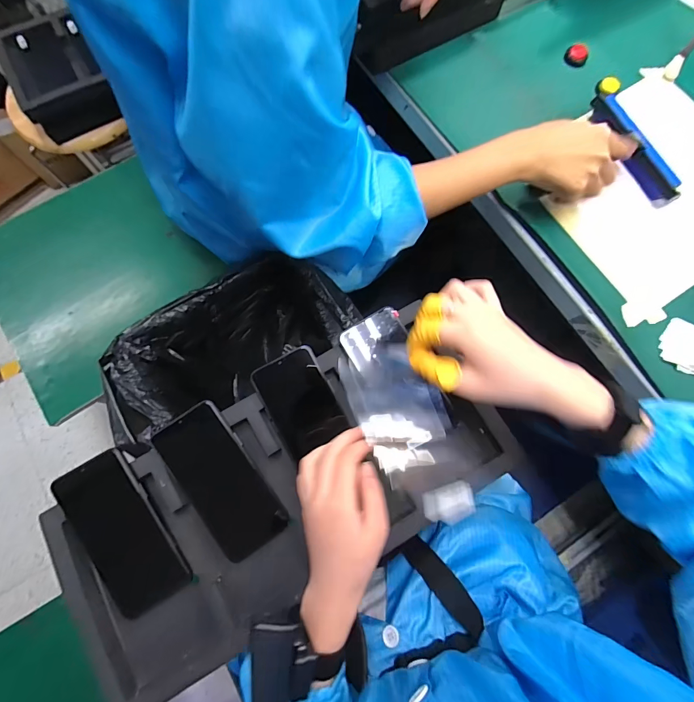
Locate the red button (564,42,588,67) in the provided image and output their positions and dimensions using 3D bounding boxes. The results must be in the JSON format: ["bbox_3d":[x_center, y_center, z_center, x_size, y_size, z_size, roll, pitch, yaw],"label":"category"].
[{"bbox_3d":[0.340,-0.438,0.543,0.029,0.016,0.029,0,76,-1],"label":"red button"}]

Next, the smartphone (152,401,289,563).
[{"bbox_3d":[-0.138,0.144,0.405,0.073,0.010,0.166,-32,92,-8],"label":"smartphone"}]

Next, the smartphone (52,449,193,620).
[{"bbox_3d":[-0.237,0.192,0.389,0.076,0.013,0.162,-29,91,-7],"label":"smartphone"}]

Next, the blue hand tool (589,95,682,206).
[{"bbox_3d":[0.380,-0.270,0.493,0.027,0.042,0.175,-27,78,-7],"label":"blue hand tool"}]

